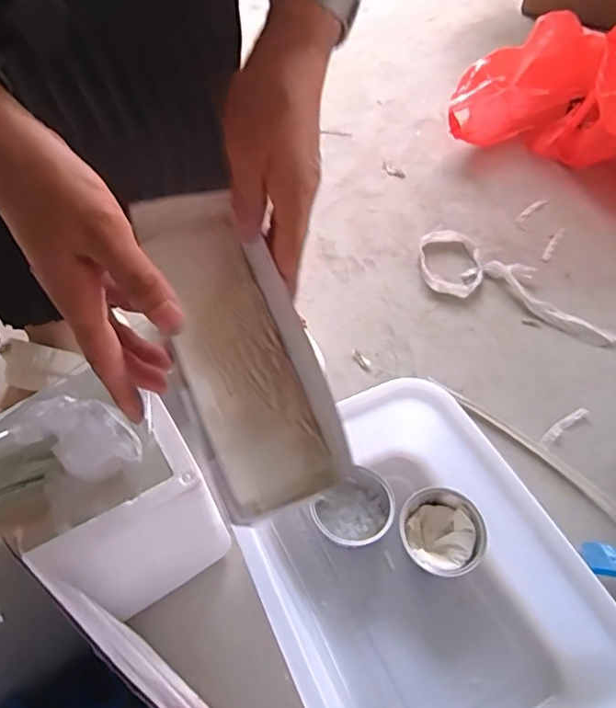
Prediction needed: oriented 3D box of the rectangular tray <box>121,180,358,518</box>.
[{"bbox_3d":[-0.050,-0.011,0.367,0.088,0.035,0.233,-20,79,-13],"label":"rectangular tray"}]

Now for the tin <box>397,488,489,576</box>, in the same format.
[{"bbox_3d":[0.129,0.178,0.531,0.076,0.039,0.082,-2,50,2],"label":"tin"}]

